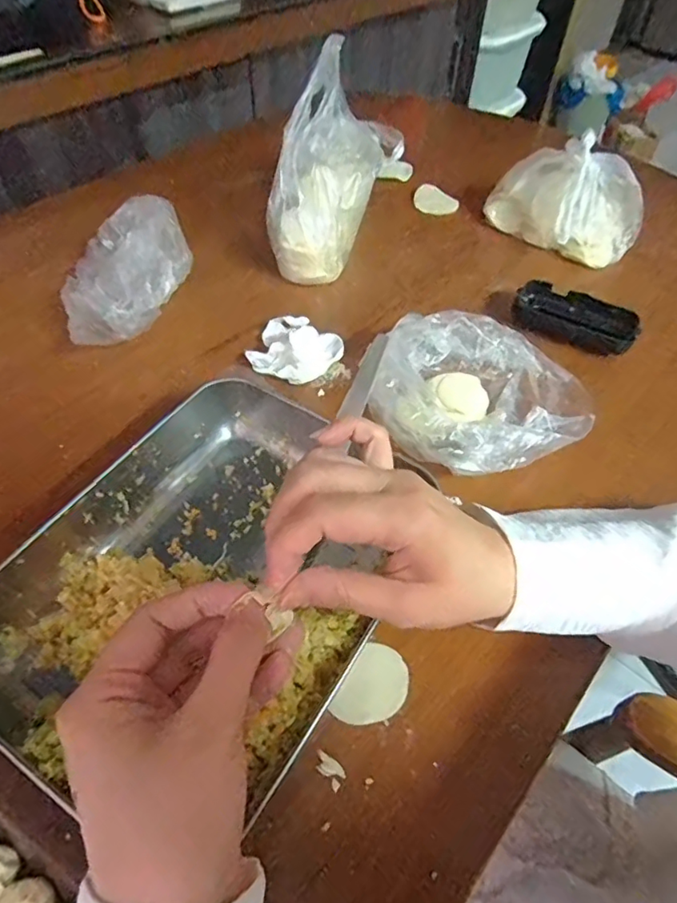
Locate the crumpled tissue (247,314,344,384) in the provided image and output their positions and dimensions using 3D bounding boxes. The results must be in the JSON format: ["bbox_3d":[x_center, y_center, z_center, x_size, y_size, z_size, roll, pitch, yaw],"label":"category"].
[{"bbox_3d":[-0.042,-0.096,0.471,0.075,0.031,0.074,-33,60,-25],"label":"crumpled tissue"}]

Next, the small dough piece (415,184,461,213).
[{"bbox_3d":[0.116,-0.307,0.662,0.046,0.005,0.061,-30,59,-23],"label":"small dough piece"}]

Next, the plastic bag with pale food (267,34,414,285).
[{"bbox_3d":[0.003,-0.285,0.547,0.081,0.161,0.204,20,54,14],"label":"plastic bag with pale food"}]

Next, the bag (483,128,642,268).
[{"bbox_3d":[0.248,-0.278,0.589,0.090,0.094,0.151,-29,58,-22],"label":"bag"}]

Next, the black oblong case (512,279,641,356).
[{"bbox_3d":[0.223,-0.126,0.516,0.112,0.036,0.035,29,57,20],"label":"black oblong case"}]

